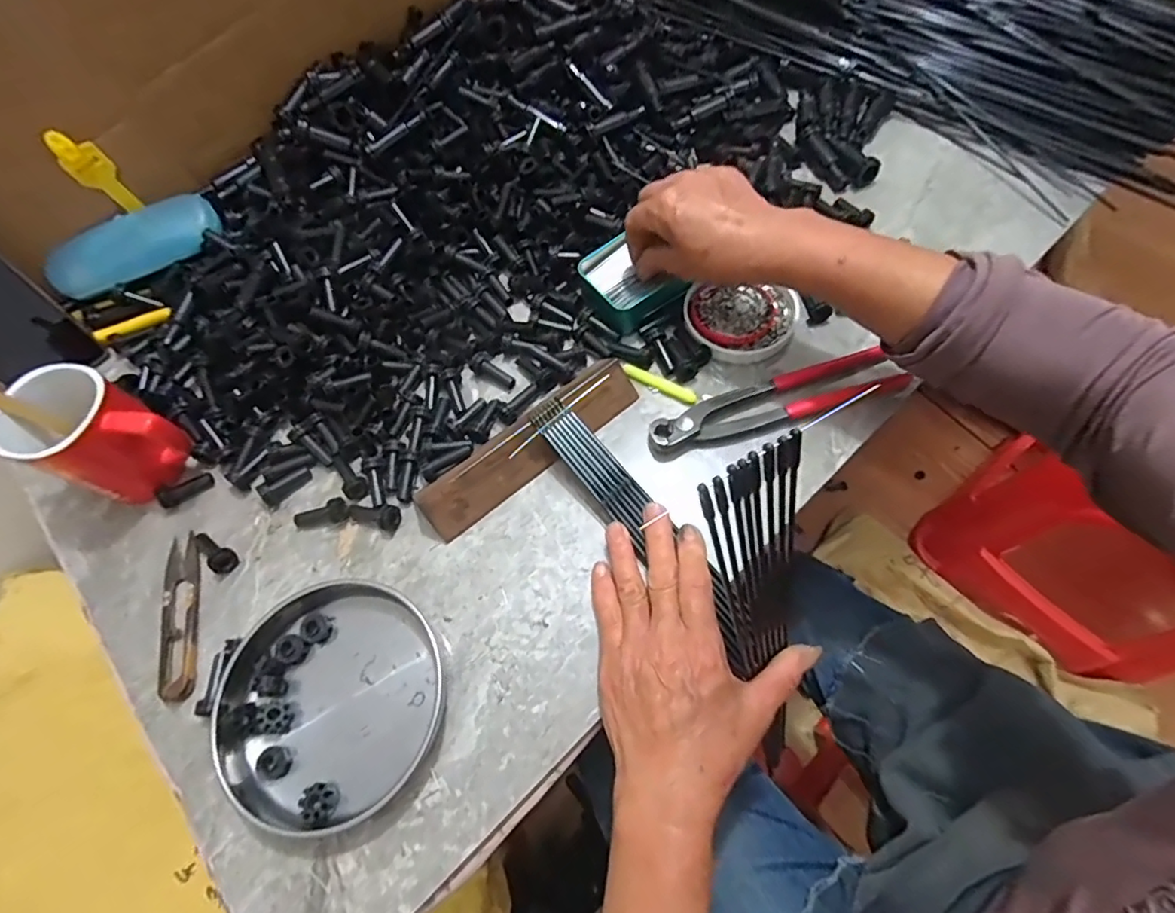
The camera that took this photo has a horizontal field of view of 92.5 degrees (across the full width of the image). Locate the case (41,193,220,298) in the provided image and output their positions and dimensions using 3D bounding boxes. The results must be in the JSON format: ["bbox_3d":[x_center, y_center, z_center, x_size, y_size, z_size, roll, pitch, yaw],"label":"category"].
[{"bbox_3d":[-0.406,-0.189,0.508,0.148,0.031,0.062,-22,65,-5],"label":"case"}]

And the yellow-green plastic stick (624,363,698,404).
[{"bbox_3d":[0.057,-0.057,0.439,0.061,0.006,0.011,26,70,17],"label":"yellow-green plastic stick"}]

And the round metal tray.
[{"bbox_3d":[-0.163,0.153,0.361,0.136,0.028,0.139,-2,65,5],"label":"round metal tray"}]

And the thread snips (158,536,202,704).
[{"bbox_3d":[-0.287,0.111,0.395,0.029,0.014,0.116,-17,64,-3],"label":"thread snips"}]

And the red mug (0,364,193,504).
[{"bbox_3d":[-0.351,-0.012,0.408,0.099,0.078,0.074,28,71,18],"label":"red mug"}]

